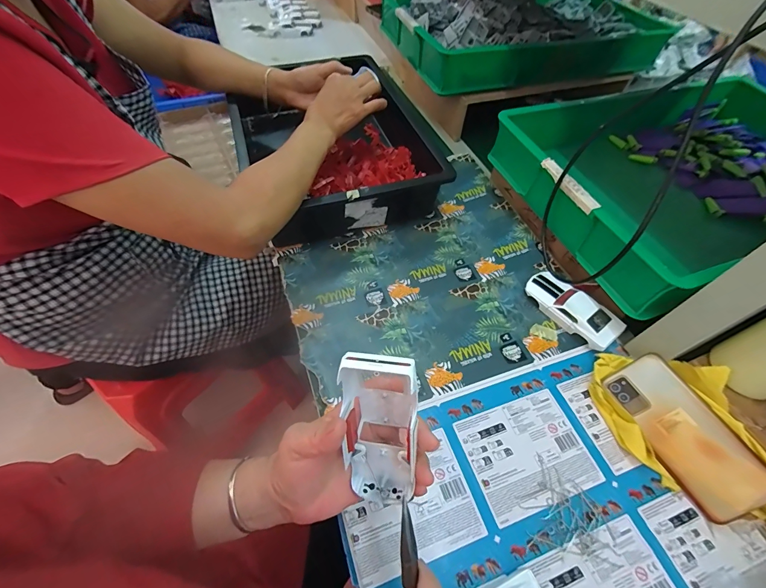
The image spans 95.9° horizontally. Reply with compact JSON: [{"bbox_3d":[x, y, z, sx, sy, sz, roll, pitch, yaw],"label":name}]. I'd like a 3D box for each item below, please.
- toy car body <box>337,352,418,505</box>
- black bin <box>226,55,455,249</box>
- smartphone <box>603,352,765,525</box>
[{"bbox_3d":[-0.002,0.100,0.263,0.054,0.137,0.030,-2,26,2],"label":"toy car body"},{"bbox_3d":[-0.090,-0.278,0.642,0.287,0.099,0.419,-16,57,-15],"label":"black bin"},{"bbox_3d":[0.332,0.151,0.380,0.075,0.014,0.163,-36,59,13],"label":"smartphone"}]

